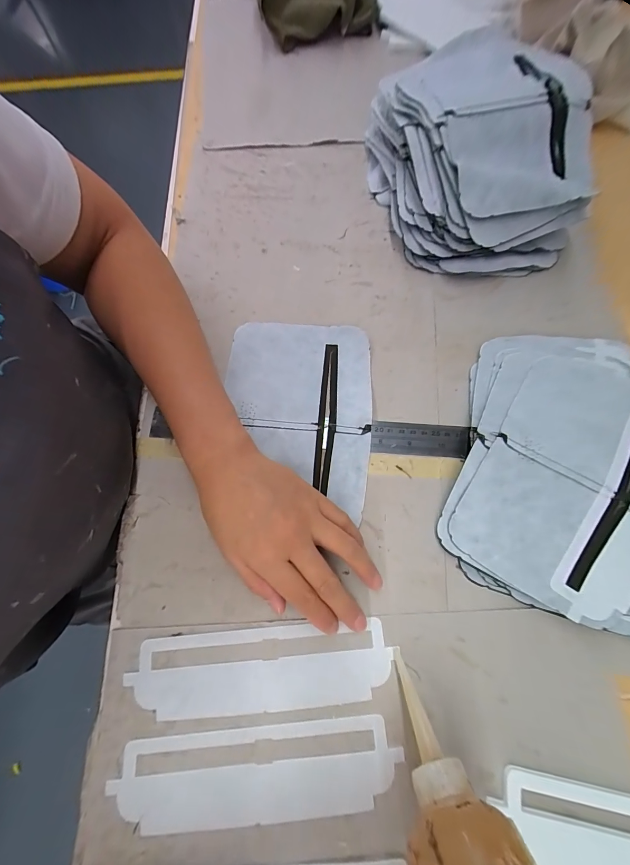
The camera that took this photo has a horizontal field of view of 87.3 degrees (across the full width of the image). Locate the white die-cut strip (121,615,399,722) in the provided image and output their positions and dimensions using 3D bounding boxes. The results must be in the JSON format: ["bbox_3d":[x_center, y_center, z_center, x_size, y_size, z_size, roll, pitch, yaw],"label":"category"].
[{"bbox_3d":[-0.036,0.171,0.240,0.183,0.004,0.052,-3,73,-2],"label":"white die-cut strip"}]

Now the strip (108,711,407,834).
[{"bbox_3d":[-0.038,0.228,0.221,0.182,0.004,0.052,-5,74,-2],"label":"strip"}]

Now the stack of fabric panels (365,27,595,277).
[{"bbox_3d":[0.159,-0.282,0.335,0.175,0.094,0.225,-8,73,-2],"label":"stack of fabric panels"}]

